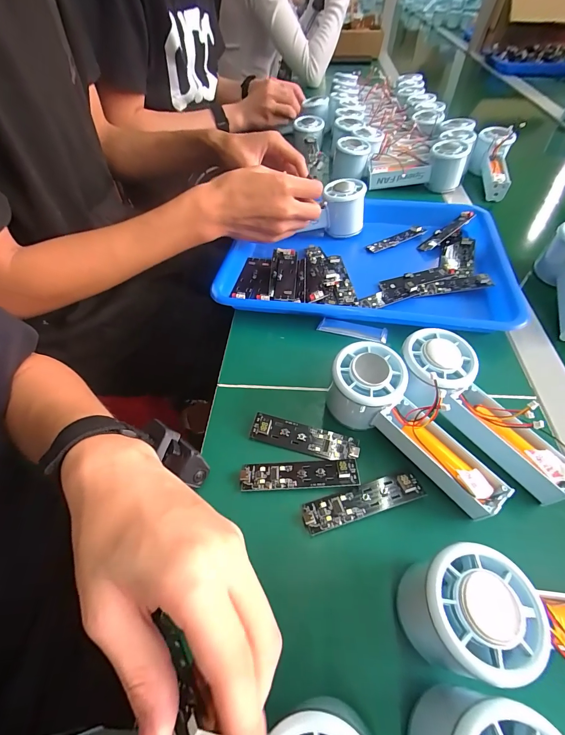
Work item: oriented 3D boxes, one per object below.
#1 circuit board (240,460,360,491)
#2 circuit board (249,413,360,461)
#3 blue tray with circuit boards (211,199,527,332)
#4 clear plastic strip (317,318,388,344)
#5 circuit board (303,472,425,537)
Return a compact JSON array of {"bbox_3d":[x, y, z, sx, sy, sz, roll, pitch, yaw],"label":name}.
[{"bbox_3d":[0.013,0.084,0.267,0.091,0.012,0.022,-1,51,0],"label":"circuit board"},{"bbox_3d":[0.018,0.060,0.288,0.090,0.009,0.023,13,53,11],"label":"circuit board"},{"bbox_3d":[0.106,-0.143,0.440,0.341,0.040,0.249,7,52,6],"label":"blue tray with circuit boards"},{"bbox_3d":[0.077,-0.042,0.371,0.074,0.005,0.017,12,52,10],"label":"clear plastic strip"},{"bbox_3d":[0.060,0.099,0.252,0.090,0.011,0.022,-14,53,-10],"label":"circuit board"}]

